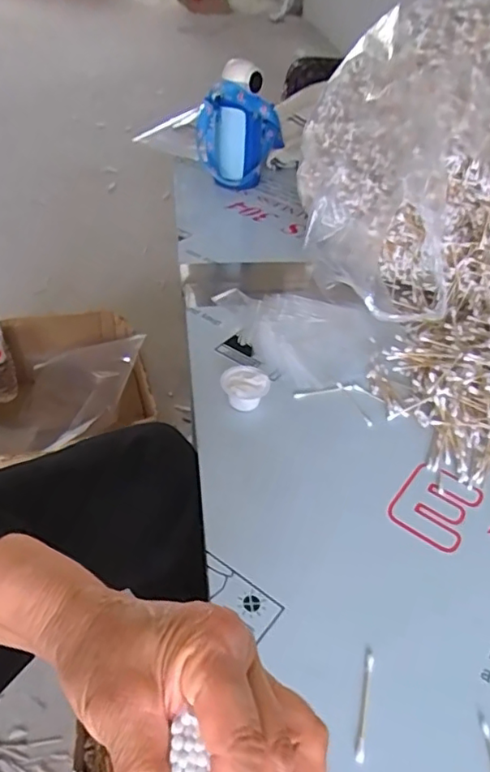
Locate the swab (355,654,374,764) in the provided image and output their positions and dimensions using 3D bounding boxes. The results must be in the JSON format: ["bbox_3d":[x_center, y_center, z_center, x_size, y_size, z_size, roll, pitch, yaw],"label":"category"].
[{"bbox_3d":[0.088,0.233,0.411,0.006,0.004,0.072,13,42,9],"label":"swab"}]

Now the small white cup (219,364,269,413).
[{"bbox_3d":[0.000,0.002,0.637,0.053,0.027,0.048,1,41,-4],"label":"small white cup"}]

